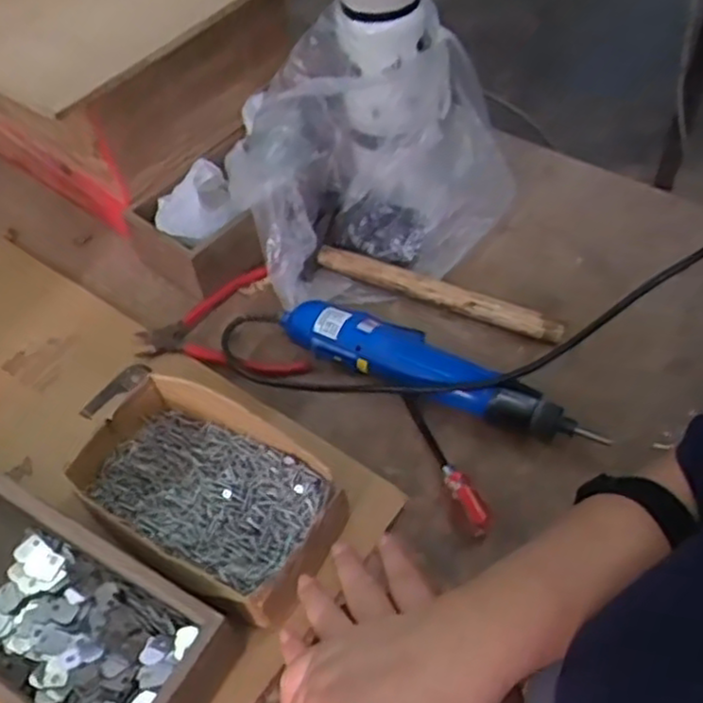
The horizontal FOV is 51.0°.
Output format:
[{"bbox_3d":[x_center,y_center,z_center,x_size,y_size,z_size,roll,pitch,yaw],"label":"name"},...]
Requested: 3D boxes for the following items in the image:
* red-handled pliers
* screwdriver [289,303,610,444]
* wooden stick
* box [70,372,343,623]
[{"bbox_3d":[-0.113,-0.012,0.622,0.123,0.014,0.115,-21,53,-11],"label":"red-handled pliers"},{"bbox_3d":[0.062,0.018,0.578,0.257,0.039,0.051,26,59,23],"label":"screwdriver"},{"bbox_3d":[0.072,-0.051,0.642,0.224,0.018,0.020,19,56,19],"label":"wooden stick"},{"bbox_3d":[-0.097,0.096,0.510,0.196,0.047,0.116,25,58,23],"label":"box"}]

